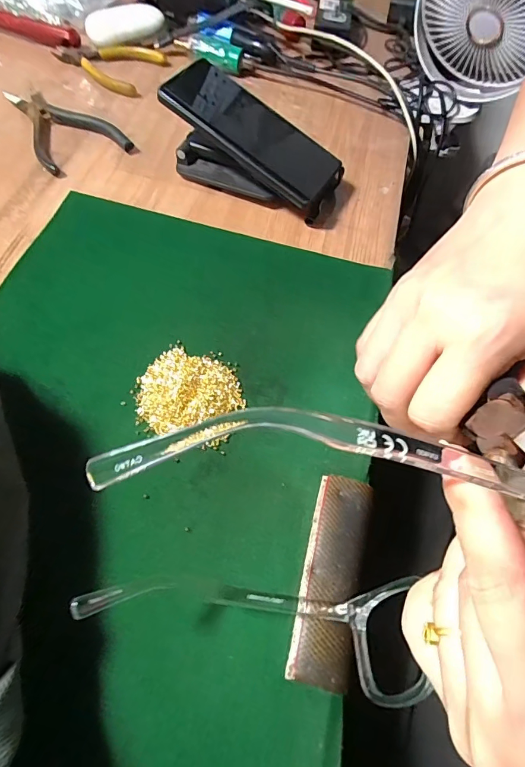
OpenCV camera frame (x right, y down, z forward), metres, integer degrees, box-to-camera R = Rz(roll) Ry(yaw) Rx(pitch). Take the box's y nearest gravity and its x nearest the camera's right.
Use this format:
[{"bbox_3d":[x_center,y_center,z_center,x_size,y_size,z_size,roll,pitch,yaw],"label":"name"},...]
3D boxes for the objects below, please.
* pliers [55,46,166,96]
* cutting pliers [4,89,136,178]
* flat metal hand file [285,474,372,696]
[{"bbox_3d":[-0.184,-0.376,0.483,0.118,0.017,0.082,20,64,6],"label":"pliers"},{"bbox_3d":[-0.202,-0.268,0.423,0.086,0.014,0.127,-30,69,-17],"label":"cutting pliers"},{"bbox_3d":[0.043,0.116,0.255,0.035,0.006,0.117,14,63,3],"label":"flat metal hand file"}]

